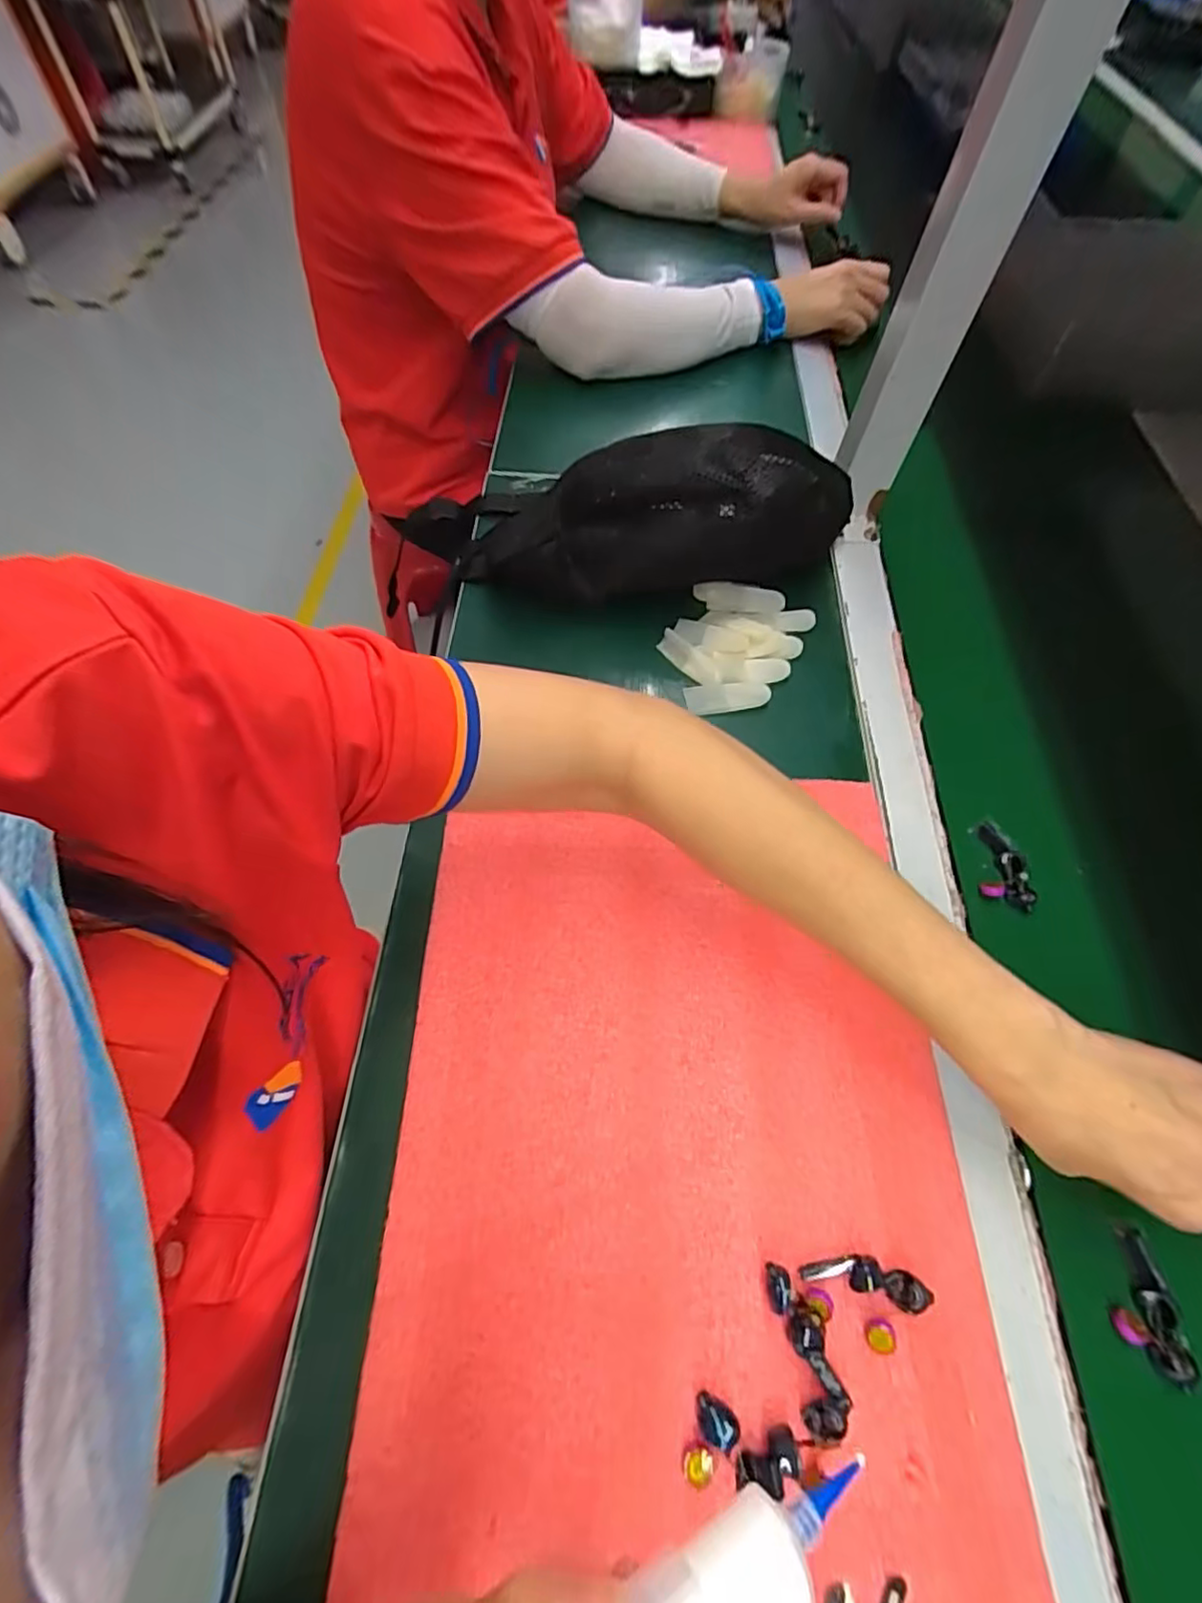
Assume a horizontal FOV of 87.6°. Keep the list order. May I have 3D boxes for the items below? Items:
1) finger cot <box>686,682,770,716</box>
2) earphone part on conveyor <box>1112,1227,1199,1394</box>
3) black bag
[{"bbox_3d":[0.090,-0.073,0.445,0.059,0.005,0.022,-6,76,4],"label":"finger cot"},{"bbox_3d":[0.243,0.226,0.281,0.025,0.011,0.055,-1,62,-3],"label":"earphone part on conveyor"},{"bbox_3d":[0.002,-0.211,0.486,0.352,0.115,0.109,1,60,18],"label":"black bag"}]

